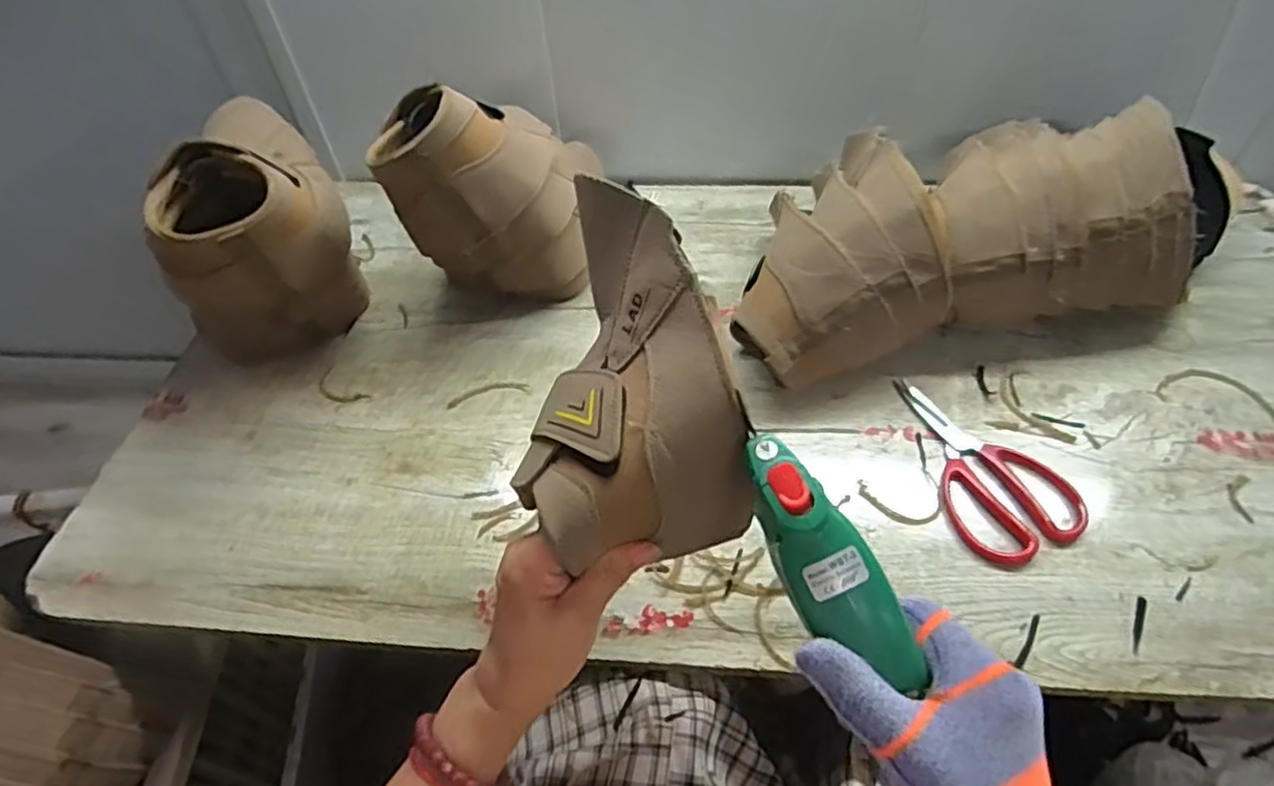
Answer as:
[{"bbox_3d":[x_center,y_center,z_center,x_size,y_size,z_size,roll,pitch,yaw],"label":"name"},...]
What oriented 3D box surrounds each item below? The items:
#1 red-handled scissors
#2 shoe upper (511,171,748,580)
[{"bbox_3d":[0.290,0.056,0.587,0.104,0.010,0.186,-15,51,-10],"label":"red-handled scissors"},{"bbox_3d":[-0.014,-0.018,0.373,0.107,0.100,0.190,-10,51,-6],"label":"shoe upper"}]

